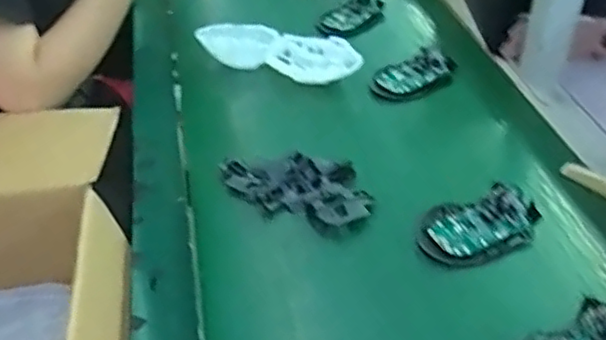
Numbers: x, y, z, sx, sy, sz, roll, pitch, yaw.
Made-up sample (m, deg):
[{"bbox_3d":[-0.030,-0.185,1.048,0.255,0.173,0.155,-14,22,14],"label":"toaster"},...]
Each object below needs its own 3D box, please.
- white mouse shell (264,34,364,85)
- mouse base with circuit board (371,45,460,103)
[{"bbox_3d":[0.016,-0.137,0.793,0.113,0.031,0.061,9,41,13],"label":"white mouse shell"},{"bbox_3d":[0.139,-0.118,0.786,0.111,0.021,0.068,-24,45,-24],"label":"mouse base with circuit board"}]

